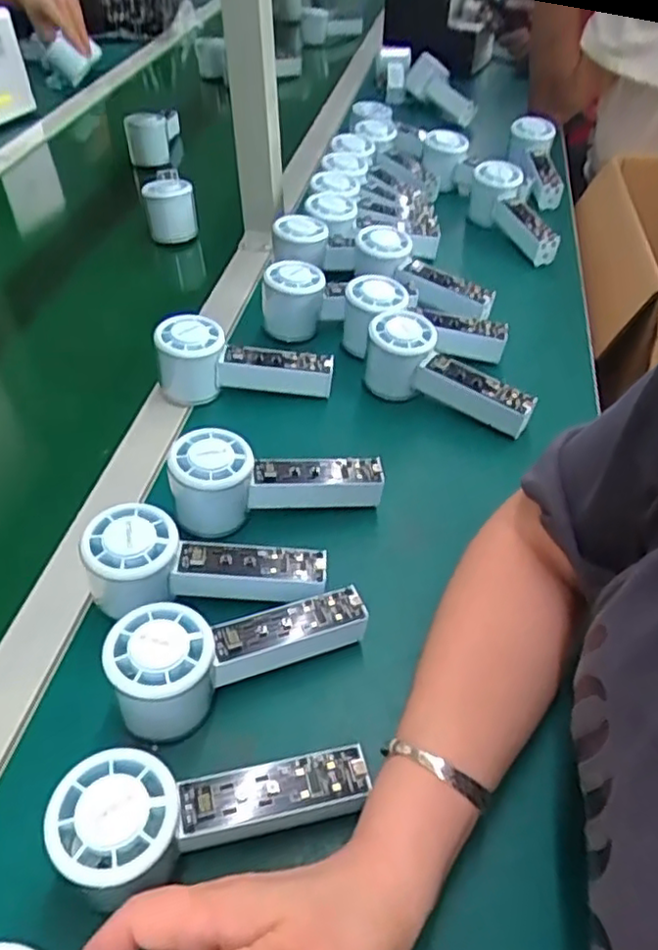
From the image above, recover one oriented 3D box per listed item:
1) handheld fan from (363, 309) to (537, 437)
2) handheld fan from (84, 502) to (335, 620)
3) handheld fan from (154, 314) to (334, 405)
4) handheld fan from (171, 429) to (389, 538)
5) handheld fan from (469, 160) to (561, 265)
[{"bbox_3d":[0.105,-0.087,0.592,0.155,0.062,0.055,25,50,20],"label":"handheld fan"},{"bbox_3d":[-0.079,0.057,0.445,0.154,0.060,0.061,-5,47,-7],"label":"handheld fan"},{"bbox_3d":[-0.074,-0.104,0.602,0.152,0.060,0.055,-4,47,-6],"label":"handheld fan"},{"bbox_3d":[-0.038,0.000,0.506,0.156,0.063,0.063,-10,48,-12],"label":"handheld fan"},{"bbox_3d":[0.218,-0.309,0.802,0.061,0.068,0.147,-6,47,-8],"label":"handheld fan"}]

